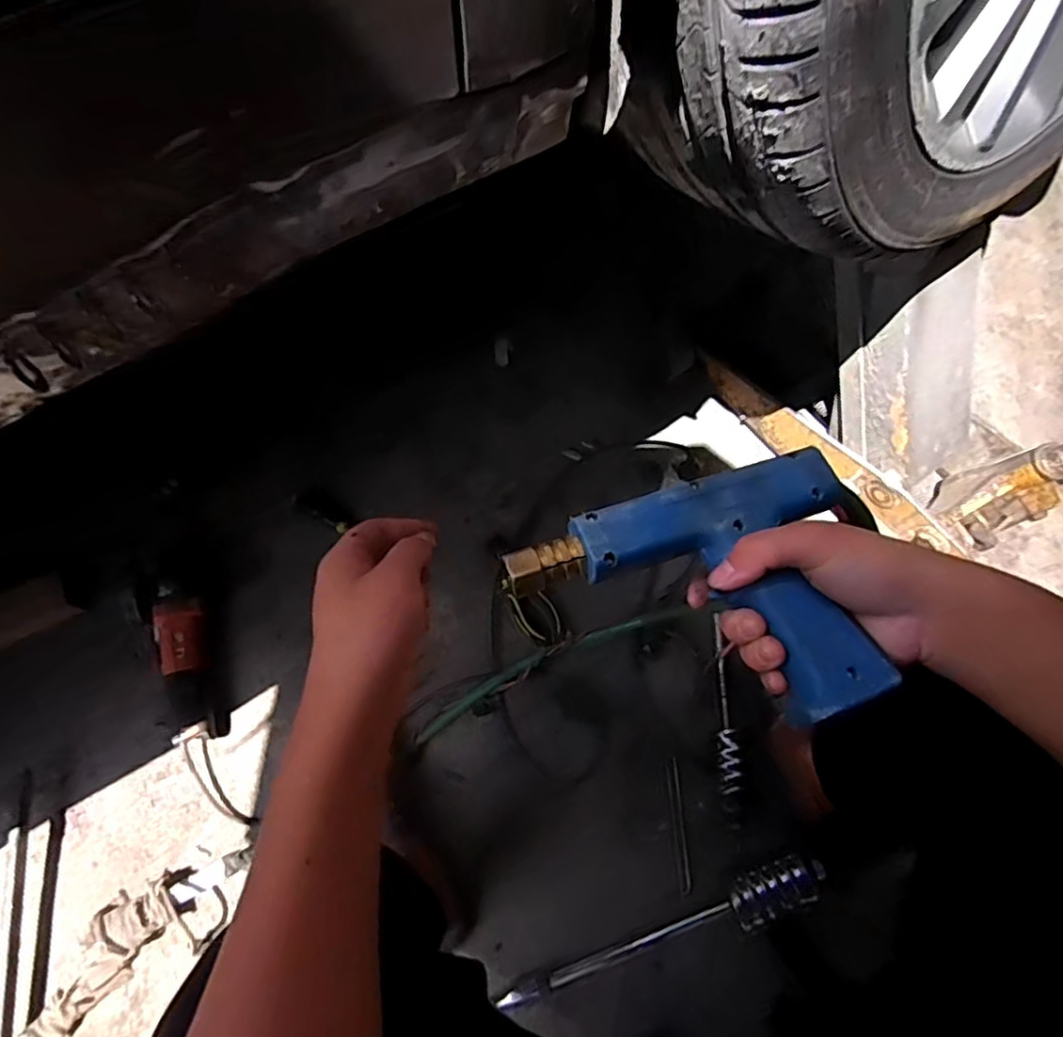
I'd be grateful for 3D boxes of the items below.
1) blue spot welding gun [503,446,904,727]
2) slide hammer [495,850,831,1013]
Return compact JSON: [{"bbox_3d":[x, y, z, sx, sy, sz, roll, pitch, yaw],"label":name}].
[{"bbox_3d":[0.111,0.046,0.333,0.223,0.032,0.144,-17,73,-8],"label":"blue spot welding gun"},{"bbox_3d":[0.163,0.514,0.730,0.427,0.060,0.053,-25,74,5],"label":"slide hammer"}]

